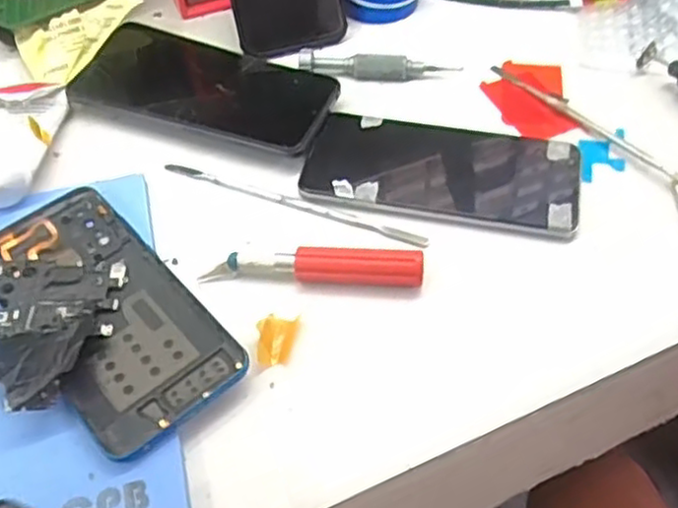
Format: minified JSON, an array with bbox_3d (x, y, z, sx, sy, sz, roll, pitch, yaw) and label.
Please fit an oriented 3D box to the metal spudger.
[{"bbox_3d":[-0.029,-0.032,0.412,0.167,0.004,0.012,18,55,12],"label":"metal spudger"}]

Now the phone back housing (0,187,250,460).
[{"bbox_3d":[-0.122,0.024,0.361,0.075,0.012,0.166,-34,61,-24],"label":"phone back housing"}]

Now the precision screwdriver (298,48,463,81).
[{"bbox_3d":[0.027,-0.129,0.483,0.107,0.014,0.017,0,53,-1],"label":"precision screwdriver"}]

